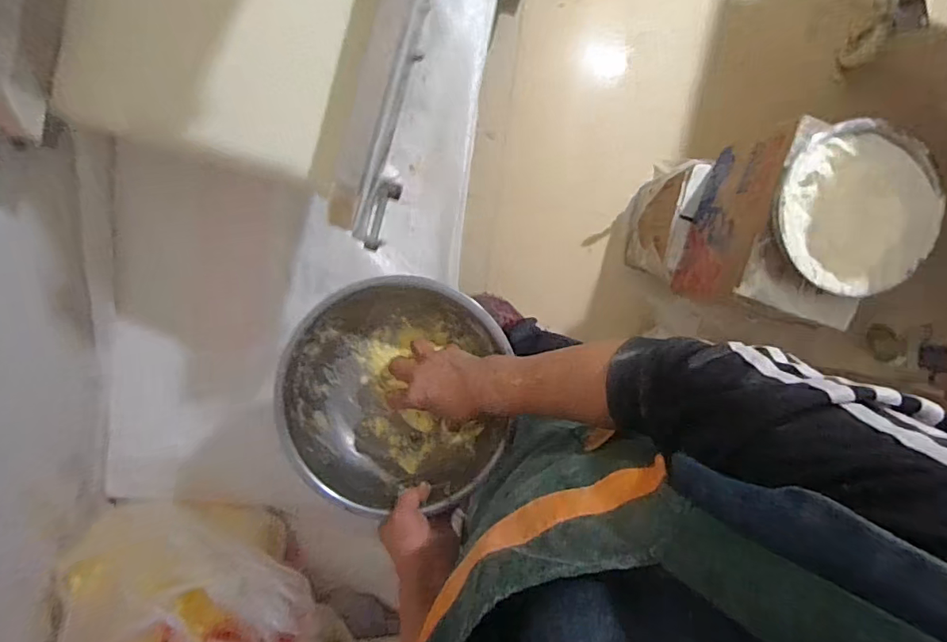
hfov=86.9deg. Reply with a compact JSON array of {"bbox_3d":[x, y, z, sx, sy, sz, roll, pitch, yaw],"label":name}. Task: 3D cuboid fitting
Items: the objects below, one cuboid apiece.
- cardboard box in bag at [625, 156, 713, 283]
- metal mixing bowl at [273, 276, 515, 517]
[{"bbox_3d":[0.423,-0.238,1.141,0.066,0.214,0.262,15,95,-7],"label":"cardboard box in bag"},{"bbox_3d":[-0.087,0.083,0.584,0.243,0.108,0.239,-1,97,-5],"label":"metal mixing bowl"}]

